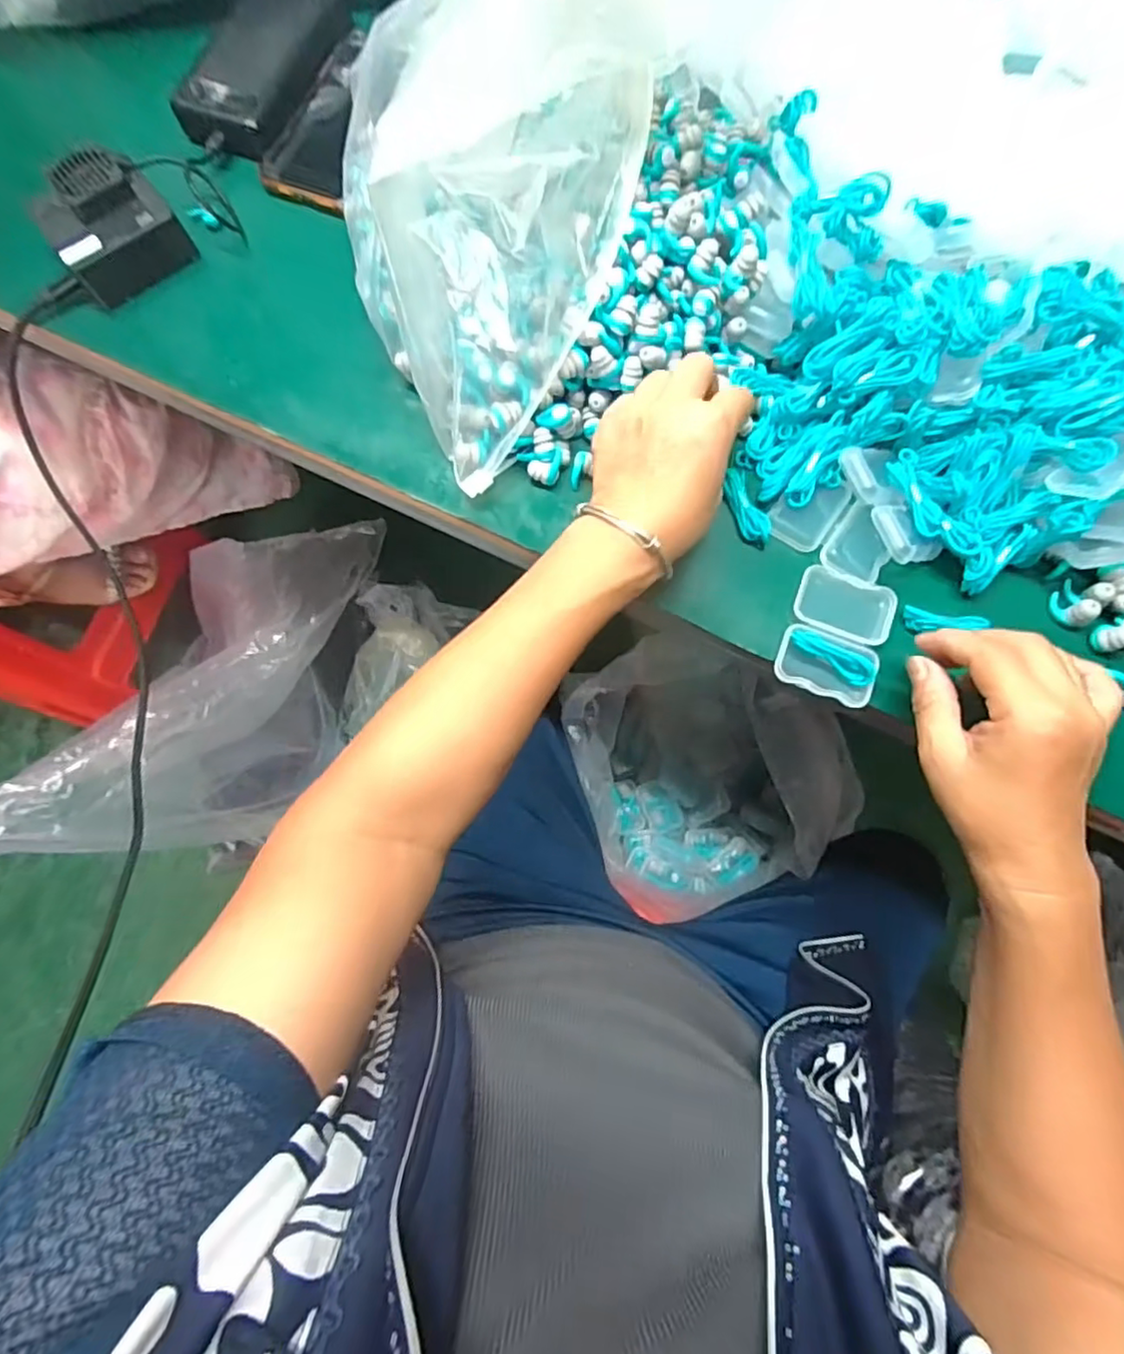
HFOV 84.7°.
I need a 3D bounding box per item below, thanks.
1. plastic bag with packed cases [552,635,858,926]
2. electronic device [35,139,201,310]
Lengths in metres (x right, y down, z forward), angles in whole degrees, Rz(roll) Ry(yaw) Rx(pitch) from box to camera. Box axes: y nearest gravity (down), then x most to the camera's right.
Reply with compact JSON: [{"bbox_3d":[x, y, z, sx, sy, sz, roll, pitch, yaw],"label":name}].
[{"bbox_3d":[0.134,0.099,0.599,0.215,0.176,0.225,-17,77,-4],"label":"plastic bag with packed cases"},{"bbox_3d":[-0.300,-0.300,0.410,0.076,0.054,0.067,-39,79,-8],"label":"electronic device"}]

